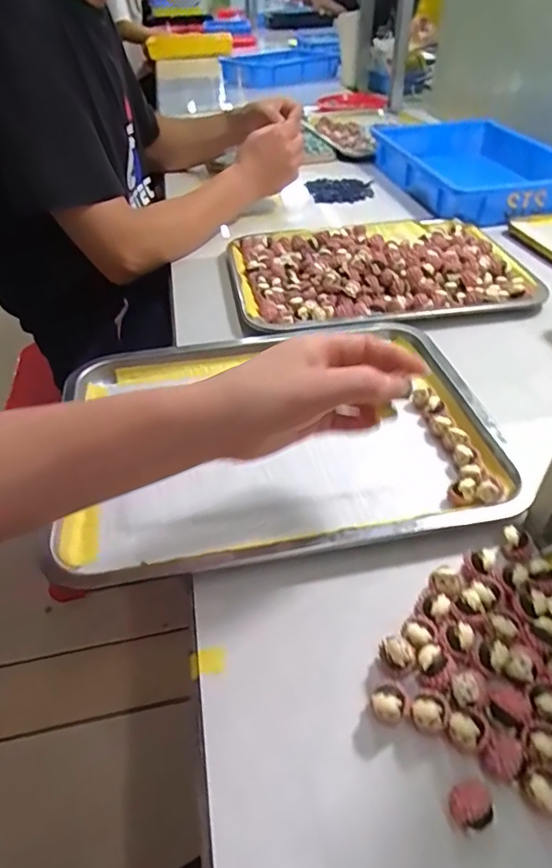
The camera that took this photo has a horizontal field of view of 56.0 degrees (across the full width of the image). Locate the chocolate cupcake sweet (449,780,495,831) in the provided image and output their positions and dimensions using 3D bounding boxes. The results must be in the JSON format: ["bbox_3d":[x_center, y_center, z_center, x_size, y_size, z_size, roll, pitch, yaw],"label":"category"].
[{"bbox_3d":[0.089,0.173,0.241,0.018,0.017,0.017,0,43,0],"label":"chocolate cupcake sweet"}]

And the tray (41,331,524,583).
[{"bbox_3d":[-0.001,-0.009,0.444,0.342,0.029,0.271,-6,44,-7],"label":"tray"}]

